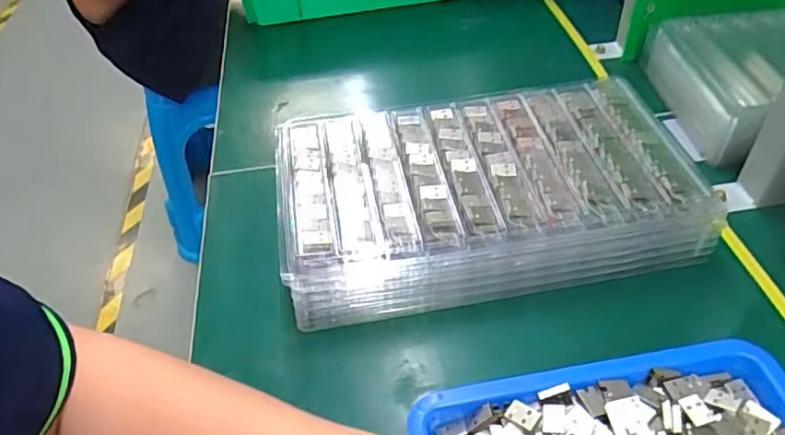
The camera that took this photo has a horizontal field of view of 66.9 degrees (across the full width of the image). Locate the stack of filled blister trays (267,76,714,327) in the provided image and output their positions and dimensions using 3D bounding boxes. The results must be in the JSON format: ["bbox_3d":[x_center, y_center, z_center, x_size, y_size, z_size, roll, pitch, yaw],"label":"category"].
[{"bbox_3d":[0.065,-0.020,0.450,0.294,0.062,0.164,-8,45,-4],"label":"stack of filled blister trays"}]

